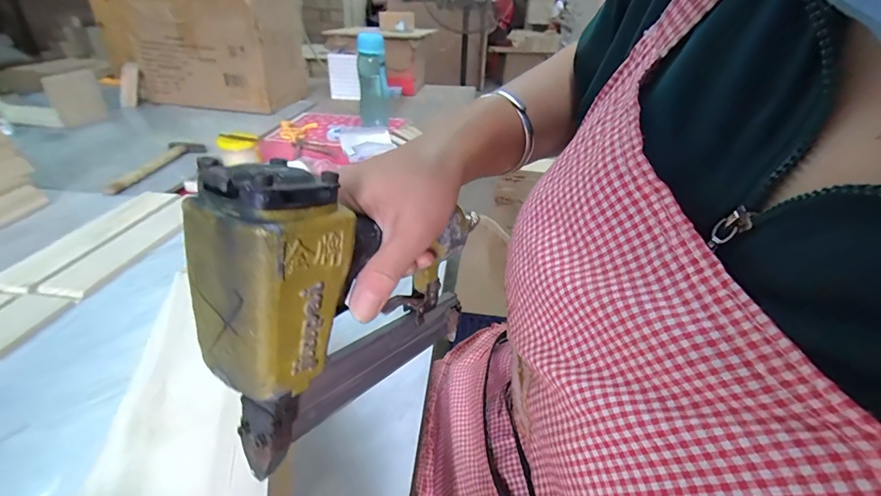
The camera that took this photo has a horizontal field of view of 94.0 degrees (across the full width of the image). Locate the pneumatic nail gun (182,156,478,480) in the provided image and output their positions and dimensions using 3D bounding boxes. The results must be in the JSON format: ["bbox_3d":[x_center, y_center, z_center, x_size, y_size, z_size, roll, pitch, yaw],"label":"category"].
[{"bbox_3d":[-0.034,0.023,0.253,0.049,0.175,0.195,29,38,35],"label":"pneumatic nail gun"}]

